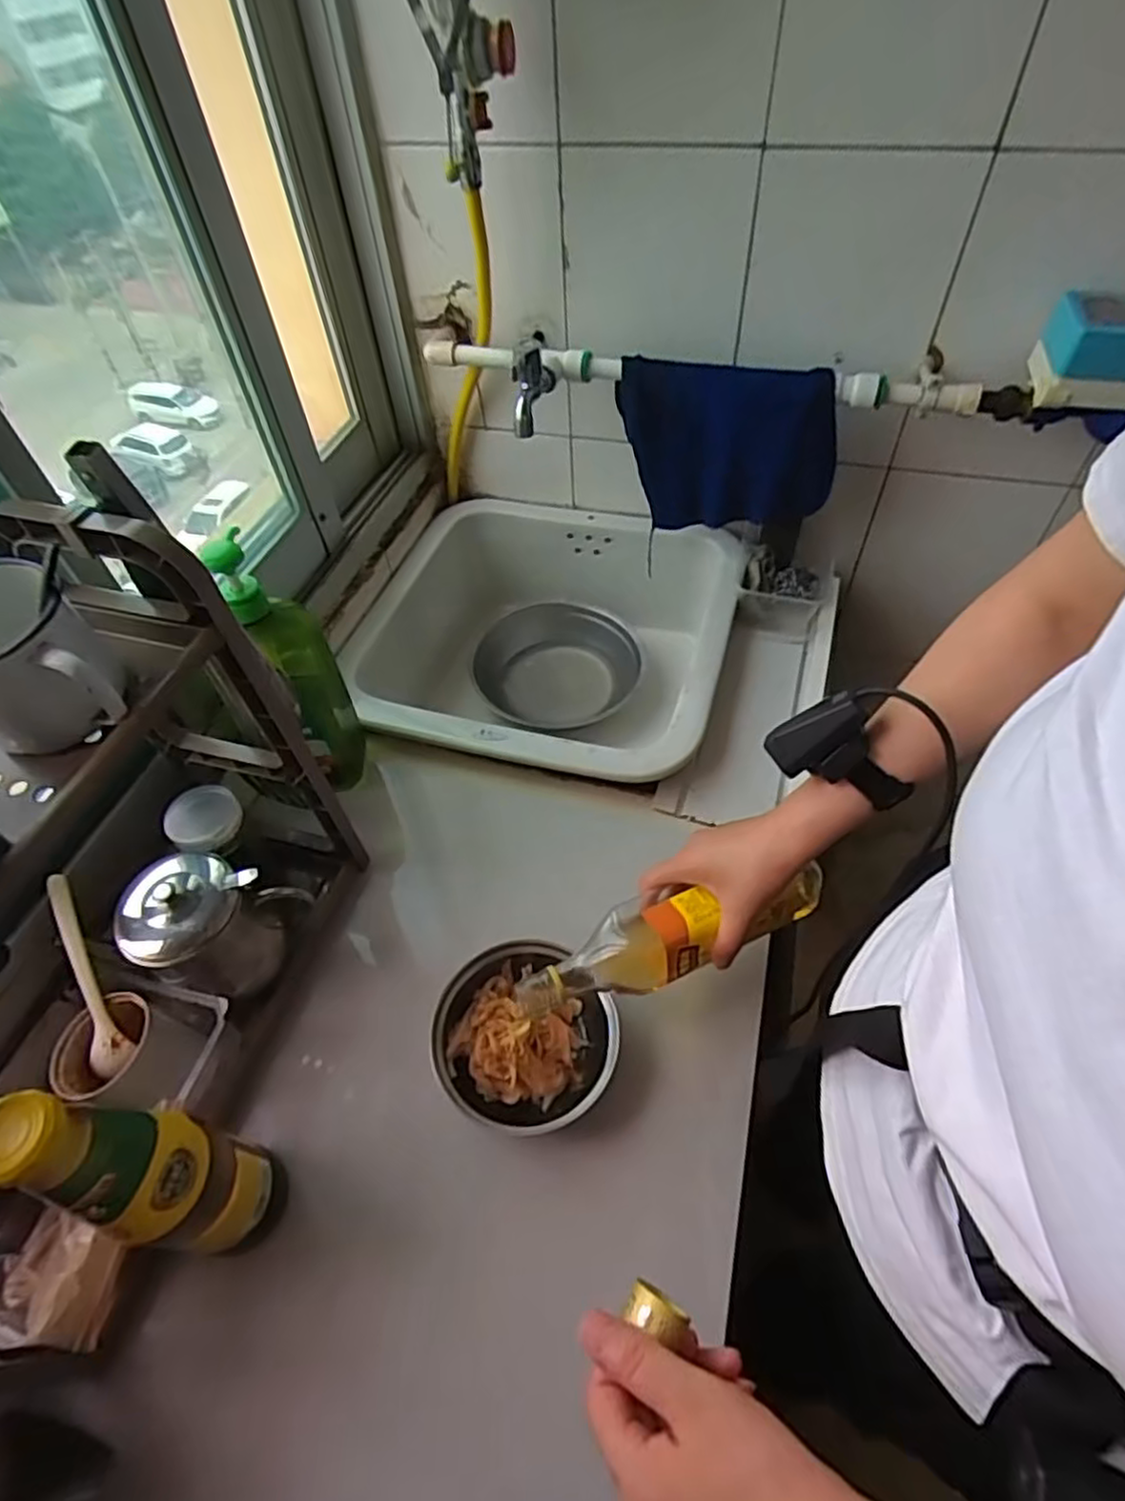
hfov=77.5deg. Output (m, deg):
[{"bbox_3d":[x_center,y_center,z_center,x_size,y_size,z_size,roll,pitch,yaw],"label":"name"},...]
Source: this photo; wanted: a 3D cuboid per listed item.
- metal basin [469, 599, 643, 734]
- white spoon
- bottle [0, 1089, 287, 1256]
[{"bbox_3d":[-0.017,-0.113,1.011,0.214,0.073,0.233,-1,53,1],"label":"metal basin"},{"bbox_3d":[-0.359,0.168,0.528,0.027,0.020,0.151,-18,90,-12],"label":"white spoon"},{"bbox_3d":[-0.231,0.255,0.415,0.051,0.267,0.062,7,54,7],"label":"bottle"}]

